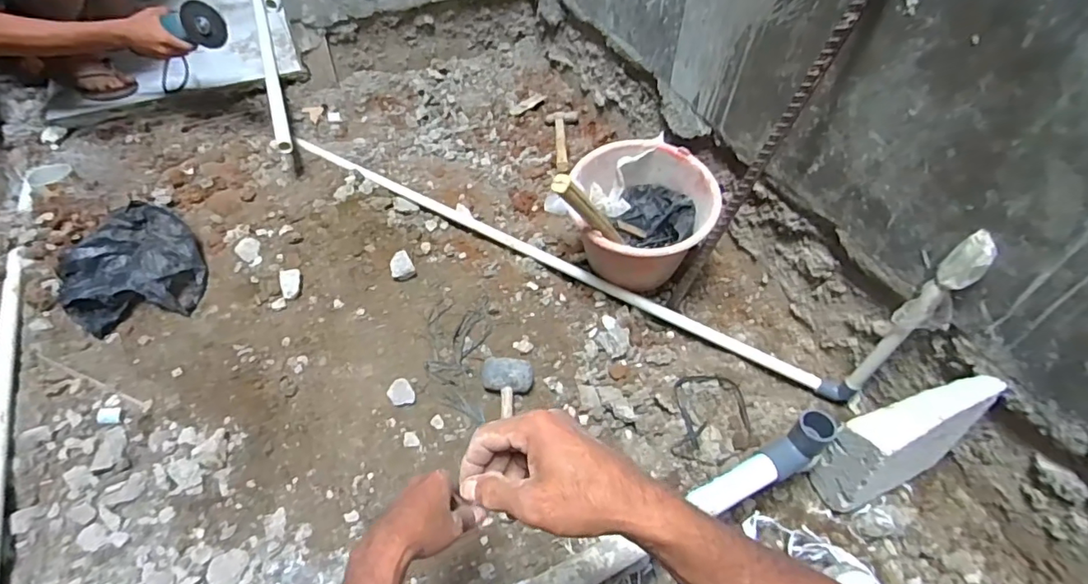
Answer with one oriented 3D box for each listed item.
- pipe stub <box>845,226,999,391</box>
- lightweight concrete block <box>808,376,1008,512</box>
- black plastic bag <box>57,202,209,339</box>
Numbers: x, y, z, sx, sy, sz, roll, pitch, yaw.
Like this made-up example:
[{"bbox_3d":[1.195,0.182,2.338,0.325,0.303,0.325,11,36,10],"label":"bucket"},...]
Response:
[{"bbox_3d":[0.563,0.044,0.798,0.054,0.342,0.041,31,55,21],"label":"pipe stub"},{"bbox_3d":[0.533,0.231,0.797,0.208,0.256,0.084,-17,53,-16],"label":"lightweight concrete block"},{"bbox_3d":[-0.802,-0.049,1.025,0.240,0.096,0.206,-31,58,-25],"label":"black plastic bag"}]

